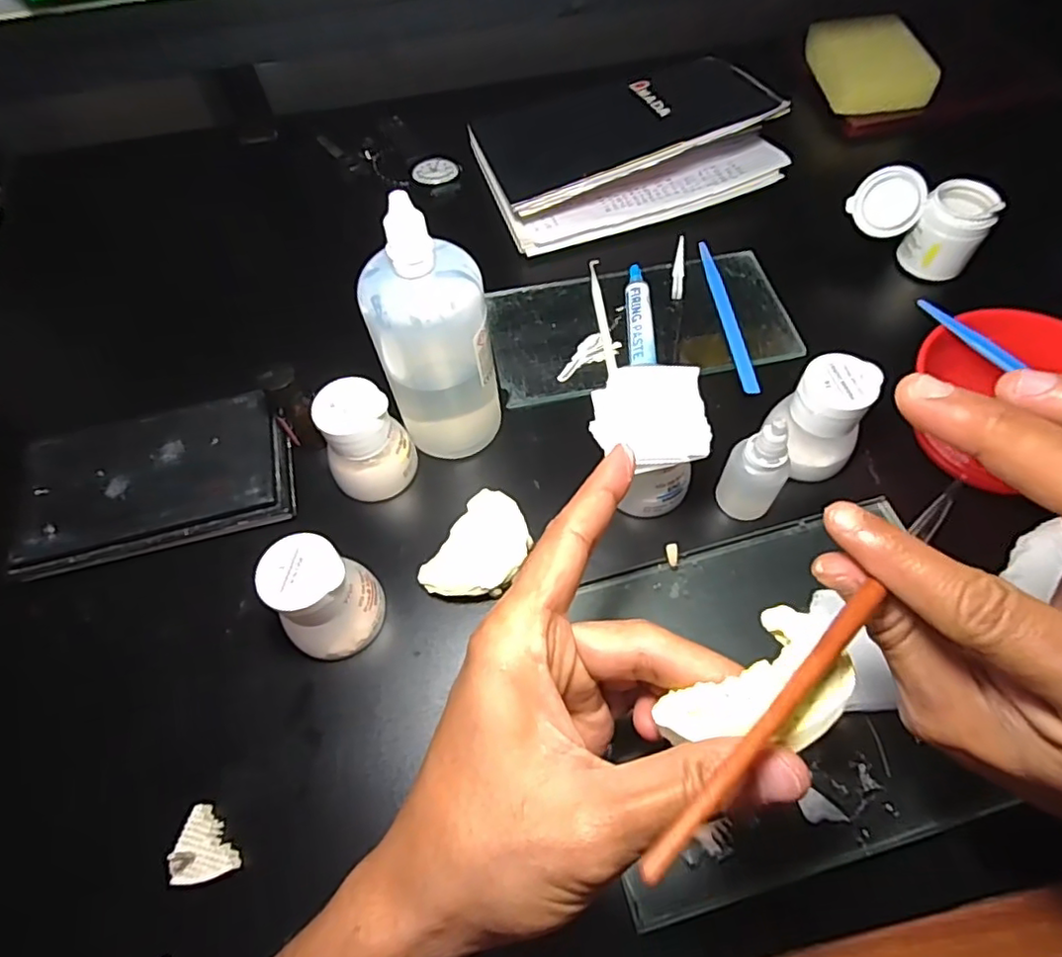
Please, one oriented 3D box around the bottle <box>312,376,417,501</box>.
[{"bbox_3d":[-0.093,-0.020,0.343,0.045,0.063,0.041,-1,61,2],"label":"bottle"}]

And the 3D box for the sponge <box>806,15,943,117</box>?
[{"bbox_3d":[0.293,-0.360,0.526,0.081,0.029,0.103,-5,61,-1],"label":"sponge"}]

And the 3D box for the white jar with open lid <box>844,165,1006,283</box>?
[{"bbox_3d":[0.263,-0.177,0.422,0.084,0.056,0.039,22,64,14],"label":"white jar with open lid"}]

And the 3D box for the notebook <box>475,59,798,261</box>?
[{"bbox_3d":[0.070,-0.259,0.463,0.225,0.068,0.125,-19,62,-8],"label":"notebook"}]

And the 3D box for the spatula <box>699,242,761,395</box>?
[{"bbox_3d":[0.134,-0.112,0.417,0.011,0.004,0.134,-5,61,-1],"label":"spatula"}]

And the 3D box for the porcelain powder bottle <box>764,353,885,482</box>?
[{"bbox_3d":[0.162,-0.032,0.337,0.042,0.060,0.045,-30,64,-14],"label":"porcelain powder bottle"}]

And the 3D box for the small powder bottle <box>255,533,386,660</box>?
[{"bbox_3d":[-0.100,0.059,0.299,0.041,0.062,0.043,-6,61,-1],"label":"small powder bottle"}]

